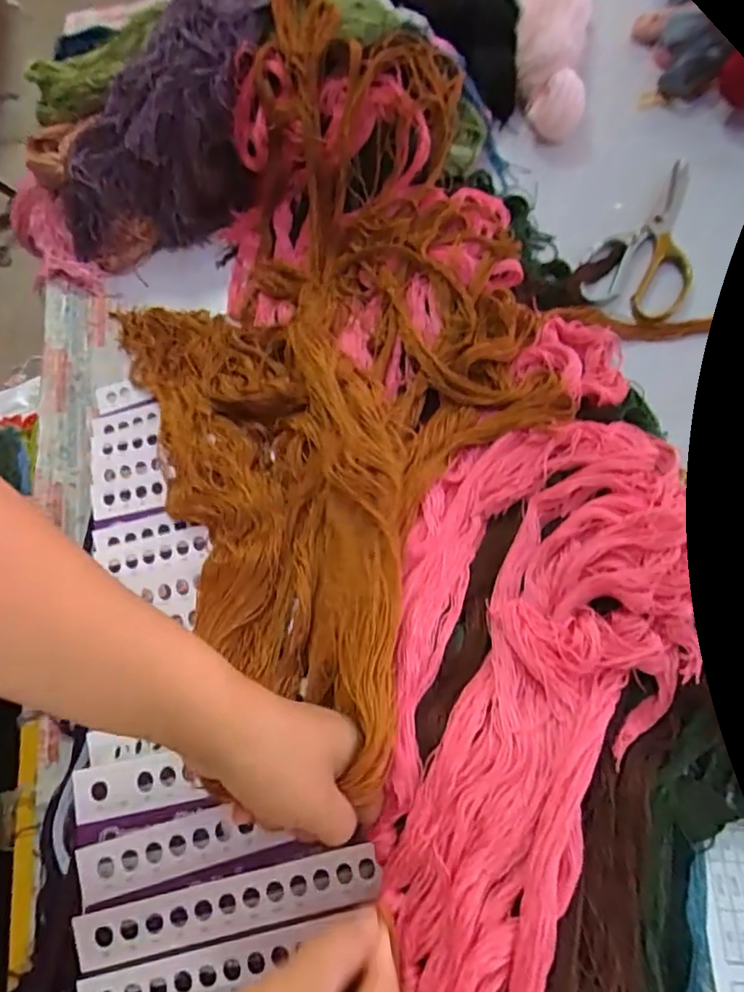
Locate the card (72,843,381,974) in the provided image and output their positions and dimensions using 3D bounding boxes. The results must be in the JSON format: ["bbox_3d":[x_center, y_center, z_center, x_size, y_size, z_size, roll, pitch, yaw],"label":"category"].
[{"bbox_3d":[-0.080,0.235,0.331,0.169,0.006,0.030,-10,82,-7],"label":"card"}]

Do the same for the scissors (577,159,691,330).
[{"bbox_3d":[0.287,-0.262,0.585,0.101,0.023,0.216,27,72,15],"label":"scissors"}]

